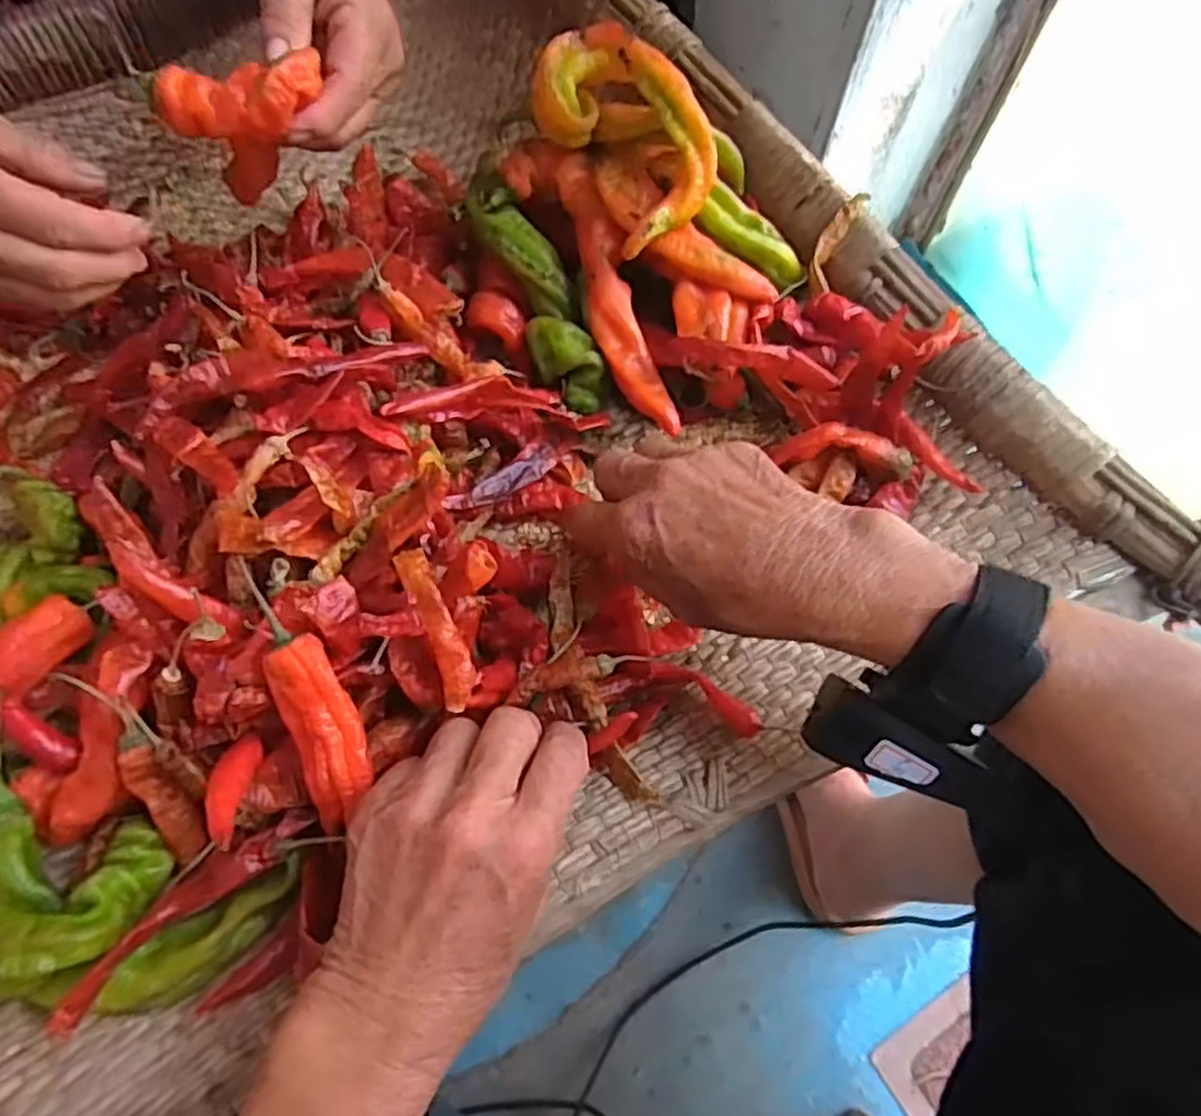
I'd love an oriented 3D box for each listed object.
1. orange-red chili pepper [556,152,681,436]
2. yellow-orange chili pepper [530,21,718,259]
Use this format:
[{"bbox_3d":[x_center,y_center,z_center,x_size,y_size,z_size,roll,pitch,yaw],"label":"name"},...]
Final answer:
[{"bbox_3d":[0.005,-0.145,0.420,0.026,0.021,0.168,-16,82,-9],"label":"orange-red chili pepper"},{"bbox_3d":[0.012,-0.219,0.406,0.061,0.058,0.109,-32,70,-15],"label":"yellow-orange chili pepper"}]

